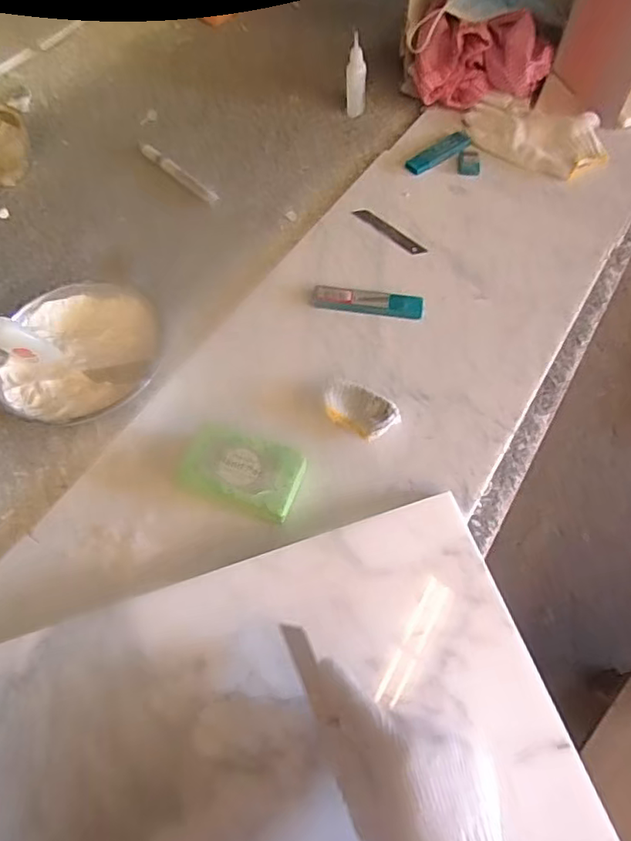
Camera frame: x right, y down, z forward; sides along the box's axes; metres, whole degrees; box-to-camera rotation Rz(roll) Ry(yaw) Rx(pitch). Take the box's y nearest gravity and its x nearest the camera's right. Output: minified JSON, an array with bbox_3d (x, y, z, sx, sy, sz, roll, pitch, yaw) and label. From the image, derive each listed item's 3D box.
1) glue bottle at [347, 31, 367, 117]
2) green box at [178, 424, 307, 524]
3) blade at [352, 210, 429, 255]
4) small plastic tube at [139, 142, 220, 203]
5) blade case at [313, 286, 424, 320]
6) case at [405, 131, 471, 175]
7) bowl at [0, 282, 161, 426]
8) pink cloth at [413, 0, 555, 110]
[{"bbox_3d":[0.055,-0.453,0.756,0.026,0.090,0.027,4,62,1],"label":"glue bottle"},{"bbox_3d":[-0.062,0.043,0.482,0.099,0.025,0.062,20,63,10],"label":"green box"},{"bbox_3d":[0.085,-0.217,0.657,0.019,0.004,0.097,-41,70,-20],"label":"blade"},{"bbox_3d":[-0.171,-0.306,0.704,0.145,0.007,0.019,40,68,19],"label":"small plastic tube"},{"bbox_3d":[0.055,-0.123,0.592,0.112,0.009,0.027,8,62,4],"label":"blade case"},{"bbox_3d":[0.157,-0.338,0.721,0.104,0.009,0.031,-36,68,-18],"label":"case"},{"bbox_3d":[-0.222,-0.058,0.537,0.146,0.037,0.153,0,62,-1],"label":"bowl"},{"bbox_3d":[0.212,-0.467,0.742,0.162,0.083,0.107,4,62,2],"label":"pink cloth"}]

